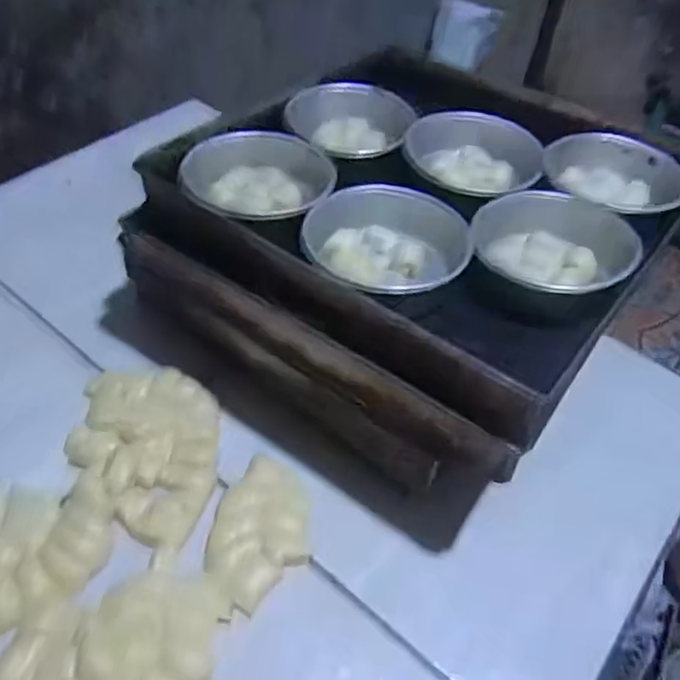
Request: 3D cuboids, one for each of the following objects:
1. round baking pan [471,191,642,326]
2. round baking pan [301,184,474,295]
[{"bbox_3d":[0.203,-0.074,0.601,0.152,0.050,0.155,2,47,-2],"label":"round baking pan"},{"bbox_3d":[0.042,-0.089,0.613,0.152,0.045,0.152,-15,50,-17],"label":"round baking pan"}]

